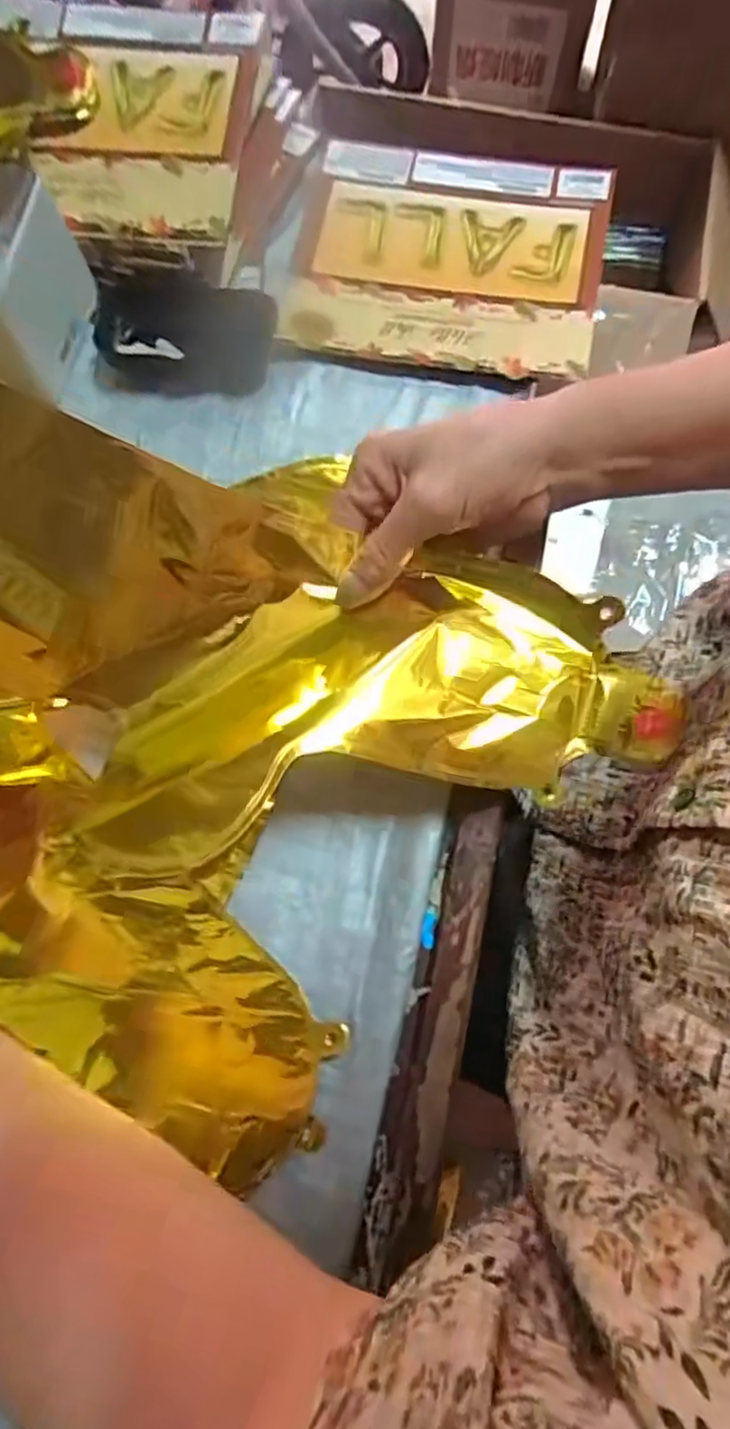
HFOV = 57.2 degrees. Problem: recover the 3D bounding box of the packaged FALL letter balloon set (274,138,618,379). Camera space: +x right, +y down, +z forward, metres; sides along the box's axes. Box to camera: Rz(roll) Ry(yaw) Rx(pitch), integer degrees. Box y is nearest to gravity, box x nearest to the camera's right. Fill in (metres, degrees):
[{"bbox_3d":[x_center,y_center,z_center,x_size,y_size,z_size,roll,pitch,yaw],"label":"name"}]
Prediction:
[{"bbox_3d":[0.054,-0.295,0.430,0.191,0.017,0.158,12,76,3],"label":"packaged FALL letter balloon set"}]

